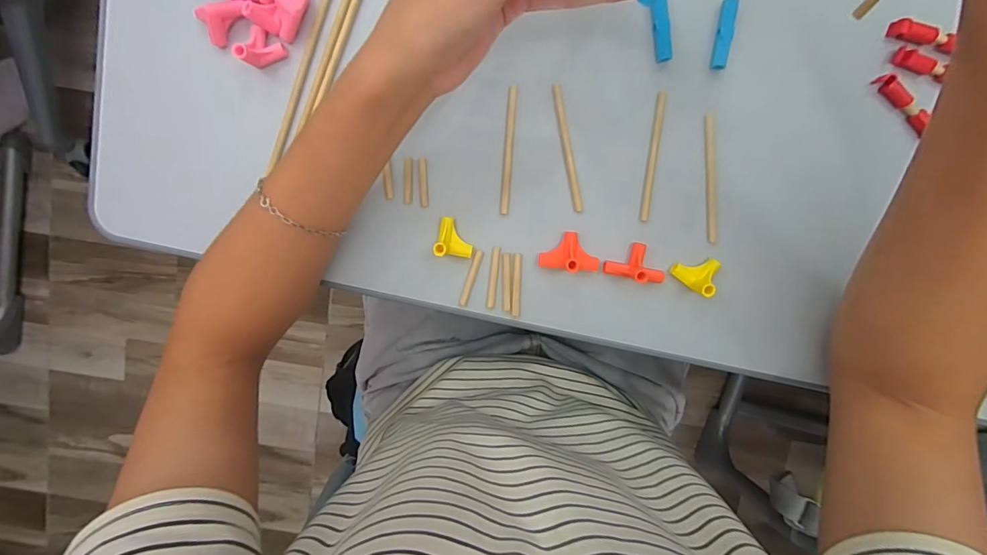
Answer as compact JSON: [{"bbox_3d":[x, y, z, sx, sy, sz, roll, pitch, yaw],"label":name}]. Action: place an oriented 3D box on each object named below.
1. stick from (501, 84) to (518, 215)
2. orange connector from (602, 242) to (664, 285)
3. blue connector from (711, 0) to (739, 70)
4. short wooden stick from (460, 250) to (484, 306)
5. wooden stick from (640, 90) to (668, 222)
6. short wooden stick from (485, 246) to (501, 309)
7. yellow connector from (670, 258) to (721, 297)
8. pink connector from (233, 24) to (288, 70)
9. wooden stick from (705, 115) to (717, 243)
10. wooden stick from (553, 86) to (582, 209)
[{"bbox_3d":[0.011,-0.087,0.314,0.006,0.004,0.085,4,98,1],"label":"stick"},{"bbox_3d":[0.100,-0.010,0.316,0.040,0.025,0.026,4,98,1],"label":"orange connector"},{"bbox_3d":[0.151,-0.159,0.299,0.008,0.011,0.042,7,98,0],"label":"blue connector"},{"bbox_3d":[-0.016,0.001,0.330,0.006,0.004,0.042,20,98,-2],"label":"short wooden stick"},{"bbox_3d":[0.110,-0.083,0.312,0.007,0.004,0.086,6,98,0],"label":"wooden stick"},{"bbox_3d":[0.000,0.000,0.329,0.006,0.004,0.045,7,98,0],"label":"short wooden stick"},{"bbox_3d":[0.143,-0.005,0.314,0.025,0.025,0.026,43,97,-5],"label":"yellow connector"},{"bbox_3d":[-0.153,-0.150,0.295,0.022,0.022,0.025,25,98,-2],"label":"pink connector"},{"bbox_3d":[0.152,-0.067,0.315,0.007,0.004,0.085,-5,98,2],"label":"wooden stick"},{"bbox_3d":[0.051,-0.088,0.314,0.006,0.004,0.085,-12,98,3],"label":"wooden stick"}]

